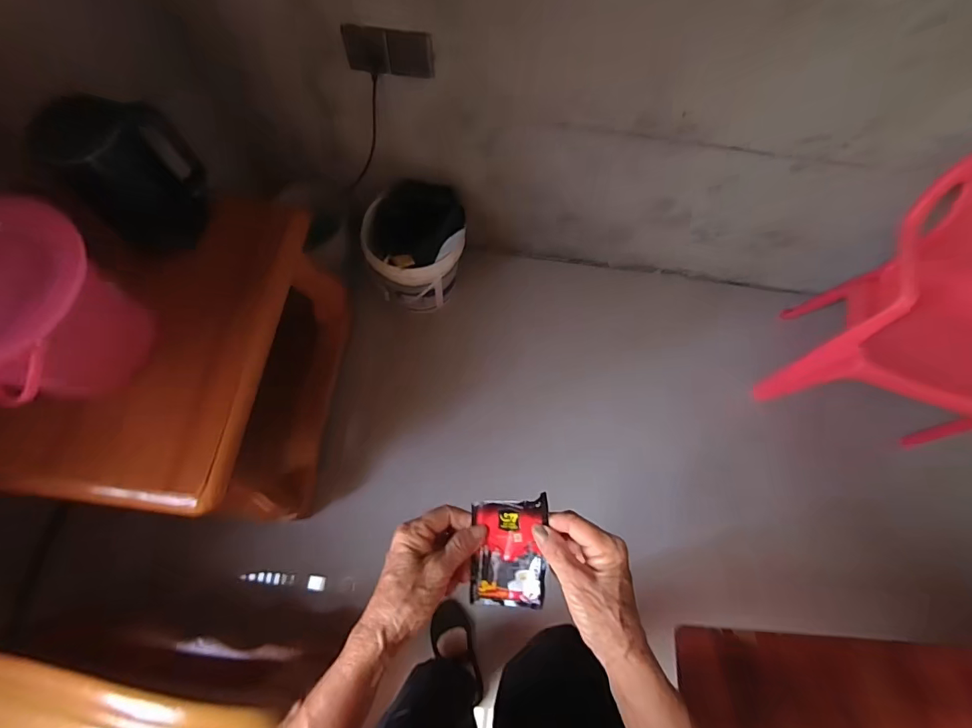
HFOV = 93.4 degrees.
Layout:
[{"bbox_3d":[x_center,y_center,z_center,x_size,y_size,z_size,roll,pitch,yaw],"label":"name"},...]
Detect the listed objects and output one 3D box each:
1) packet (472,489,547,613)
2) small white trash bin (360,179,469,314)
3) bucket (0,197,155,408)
[{"bbox_3d":[0.019,0.162,0.396,0.063,0.016,0.094,1,89,7],"label":"packet"},{"bbox_3d":[-0.192,-0.307,1.251,0.251,0.233,0.257,1,69,-2],"label":"small white trash bin"},{"bbox_3d":[-0.666,-0.069,0.656,0.205,0.179,0.221,8,69,1],"label":"bucket"}]

